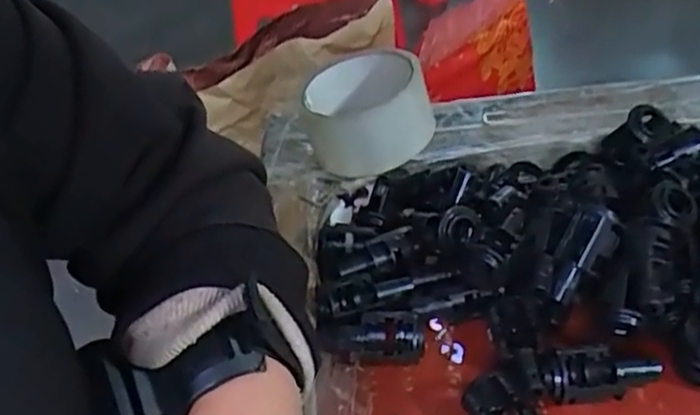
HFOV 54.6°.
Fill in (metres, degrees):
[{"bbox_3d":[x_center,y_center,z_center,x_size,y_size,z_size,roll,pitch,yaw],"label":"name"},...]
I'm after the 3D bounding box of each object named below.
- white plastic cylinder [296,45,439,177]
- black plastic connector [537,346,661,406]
[{"bbox_3d":[0.011,-0.068,0.472,0.089,0.058,0.084,-7,37,1],"label":"white plastic cylinder"},{"bbox_3d":[0.121,0.082,0.331,0.056,0.022,0.025,-10,37,-3],"label":"black plastic connector"}]

